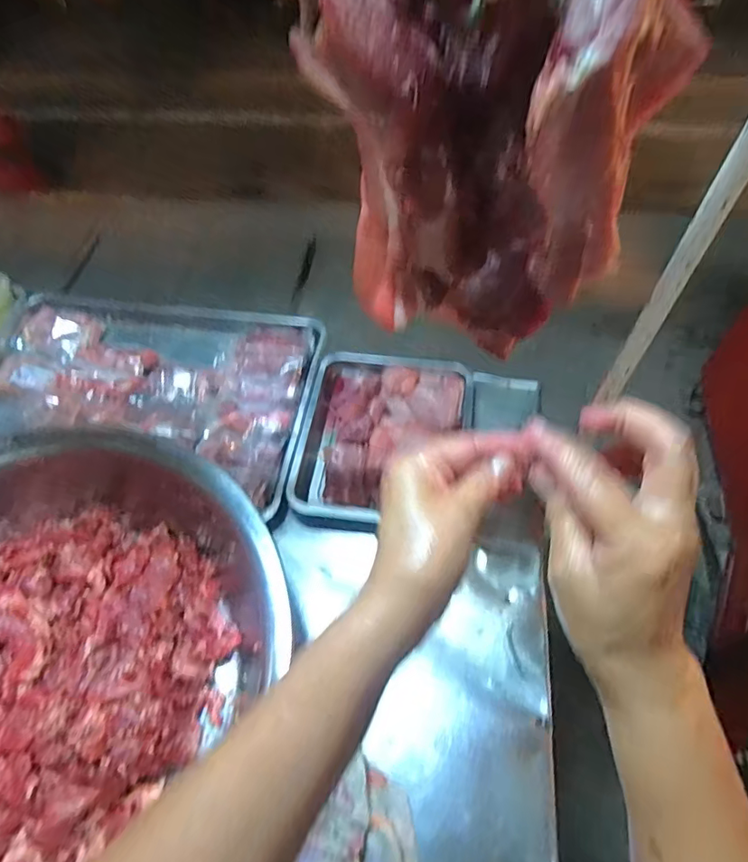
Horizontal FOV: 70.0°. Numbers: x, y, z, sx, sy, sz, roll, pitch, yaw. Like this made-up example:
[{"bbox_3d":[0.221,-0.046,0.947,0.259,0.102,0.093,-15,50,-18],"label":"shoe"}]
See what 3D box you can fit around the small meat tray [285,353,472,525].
[{"bbox_3d":[0.018,0.002,0.846,0.251,0.051,0.304,7,58,6],"label":"small meat tray"}]

